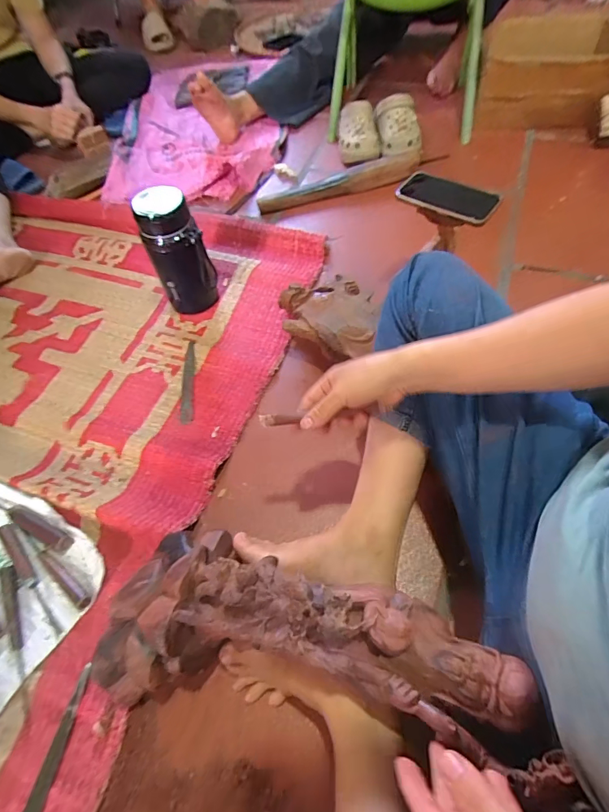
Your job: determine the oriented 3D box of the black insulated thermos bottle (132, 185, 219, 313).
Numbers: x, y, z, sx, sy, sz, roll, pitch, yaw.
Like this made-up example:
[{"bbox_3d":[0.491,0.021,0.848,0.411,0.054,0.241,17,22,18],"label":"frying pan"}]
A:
[{"bbox_3d":[-0.223,-0.268,0.739,0.099,0.213,0.073,-23,59,-10],"label":"black insulated thermos bottle"}]

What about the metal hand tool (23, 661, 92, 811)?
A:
[{"bbox_3d":[-0.277,0.394,0.443,0.021,0.008,0.195,8,59,9],"label":"metal hand tool"}]

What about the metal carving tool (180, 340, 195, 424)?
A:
[{"bbox_3d":[-0.202,-0.044,0.719,0.021,0.005,0.171,-7,57,-1],"label":"metal carving tool"}]

